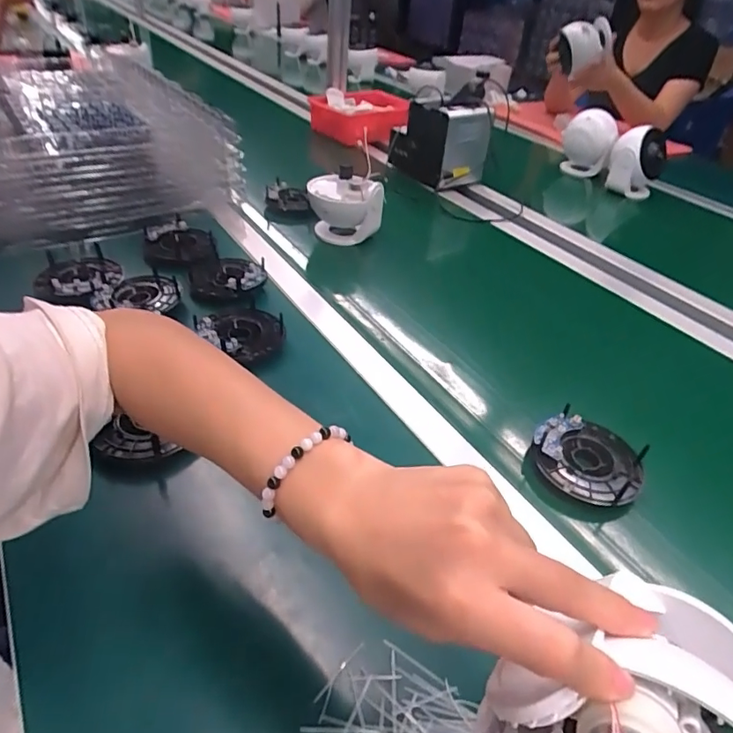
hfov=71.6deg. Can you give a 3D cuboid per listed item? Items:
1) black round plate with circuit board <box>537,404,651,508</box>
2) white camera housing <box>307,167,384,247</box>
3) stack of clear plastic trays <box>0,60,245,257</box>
[{"bbox_3d":[0.210,0.088,0.487,0.096,0.036,0.098,3,39,-3],"label":"black round plate with circuit board"},{"bbox_3d":[-0.033,-0.256,0.811,0.113,0.099,0.090,4,39,-2],"label":"white camera housing"},{"bbox_3d":[-0.546,-0.365,0.844,0.514,0.141,0.497,-20,46,-28],"label":"stack of clear plastic trays"}]

